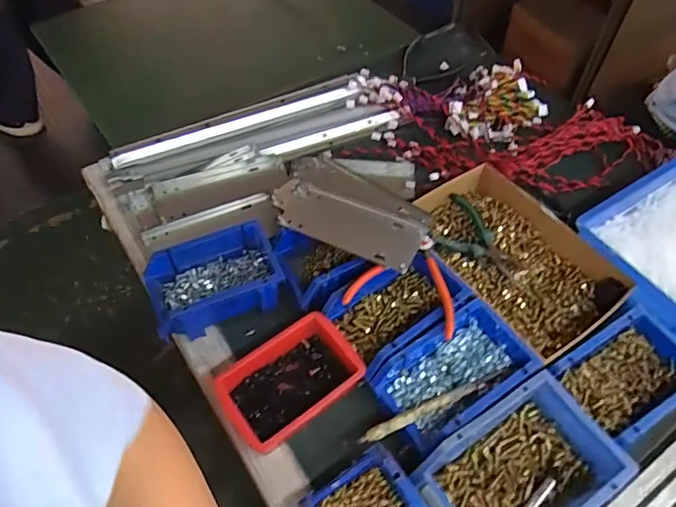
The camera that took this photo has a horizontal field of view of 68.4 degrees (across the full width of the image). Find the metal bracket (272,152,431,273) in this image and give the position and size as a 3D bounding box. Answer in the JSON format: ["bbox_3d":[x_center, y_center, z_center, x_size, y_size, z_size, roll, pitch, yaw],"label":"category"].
[{"bbox_3d":[0.013,-0.057,0.617,0.203,0.020,0.103,23,73,26],"label":"metal bracket"}]

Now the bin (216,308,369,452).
[{"bbox_3d":[-0.053,0.147,0.567,0.151,0.047,0.103,-30,60,-18],"label":"bin"}]

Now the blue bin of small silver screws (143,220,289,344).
[{"bbox_3d":[-0.155,0.035,0.622,0.162,0.062,0.106,-18,57,-11],"label":"blue bin of small silver screws"}]

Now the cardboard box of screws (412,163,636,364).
[{"bbox_3d":[0.231,0.005,0.657,0.160,0.050,0.266,-28,59,-17],"label":"cardboard box of screws"}]

